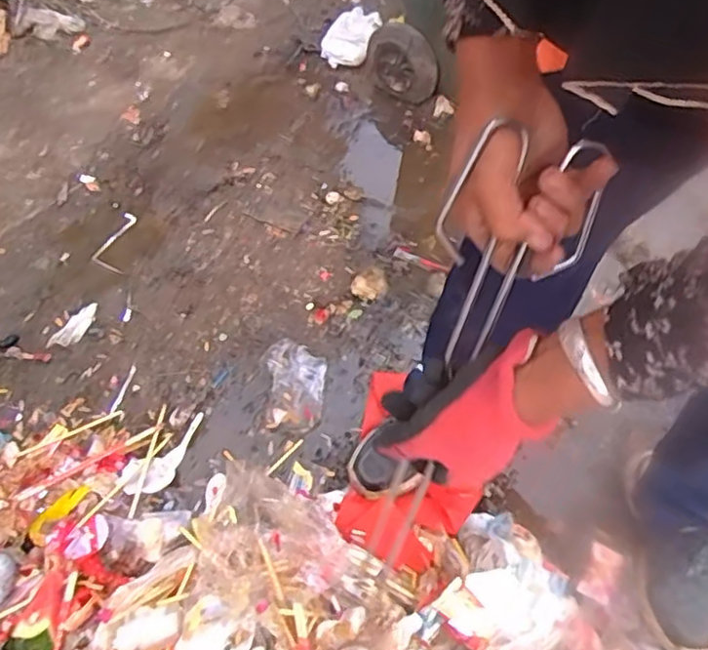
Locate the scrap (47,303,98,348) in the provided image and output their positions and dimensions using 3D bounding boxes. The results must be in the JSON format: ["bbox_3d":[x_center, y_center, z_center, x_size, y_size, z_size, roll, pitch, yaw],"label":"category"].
[{"bbox_3d":[-0.531,0.004,1.237,0.051,0.010,0.115,26,62,21],"label":"scrap"}]

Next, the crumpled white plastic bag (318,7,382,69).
[{"bbox_3d":[-0.007,-0.753,1.681,0.146,0.068,0.197,12,57,13],"label":"crumpled white plastic bag"}]

